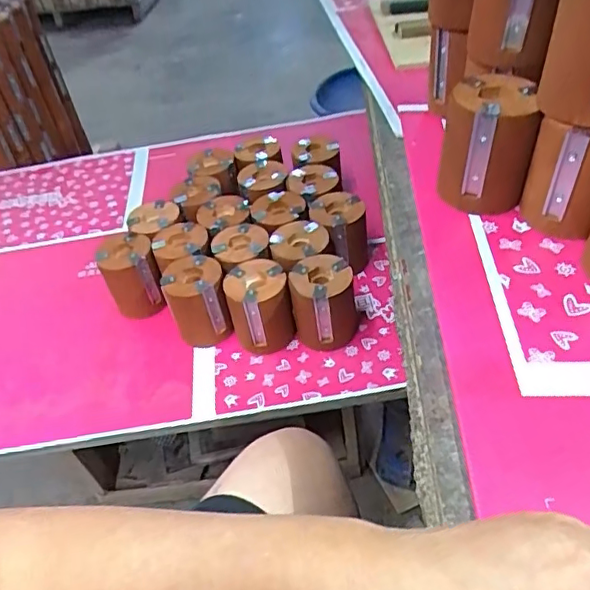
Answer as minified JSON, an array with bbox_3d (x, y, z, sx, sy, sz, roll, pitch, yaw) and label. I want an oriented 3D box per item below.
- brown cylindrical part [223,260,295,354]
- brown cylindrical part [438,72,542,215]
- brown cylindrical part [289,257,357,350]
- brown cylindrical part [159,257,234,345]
[{"bbox_3d":[-0.047,0.017,0.735,0.079,0.100,0.081,-12,45,-3],"label":"brown cylindrical part"},{"bbox_3d":[0.177,-0.139,0.522,0.075,0.103,0.079,4,45,11],"label":"brown cylindrical part"},{"bbox_3d":[0.036,0.011,0.722,0.077,0.100,0.073,-4,45,4],"label":"brown cylindrical part"},{"bbox_3d":[-0.130,0.009,0.754,0.076,0.098,0.082,-4,45,4],"label":"brown cylindrical part"}]

